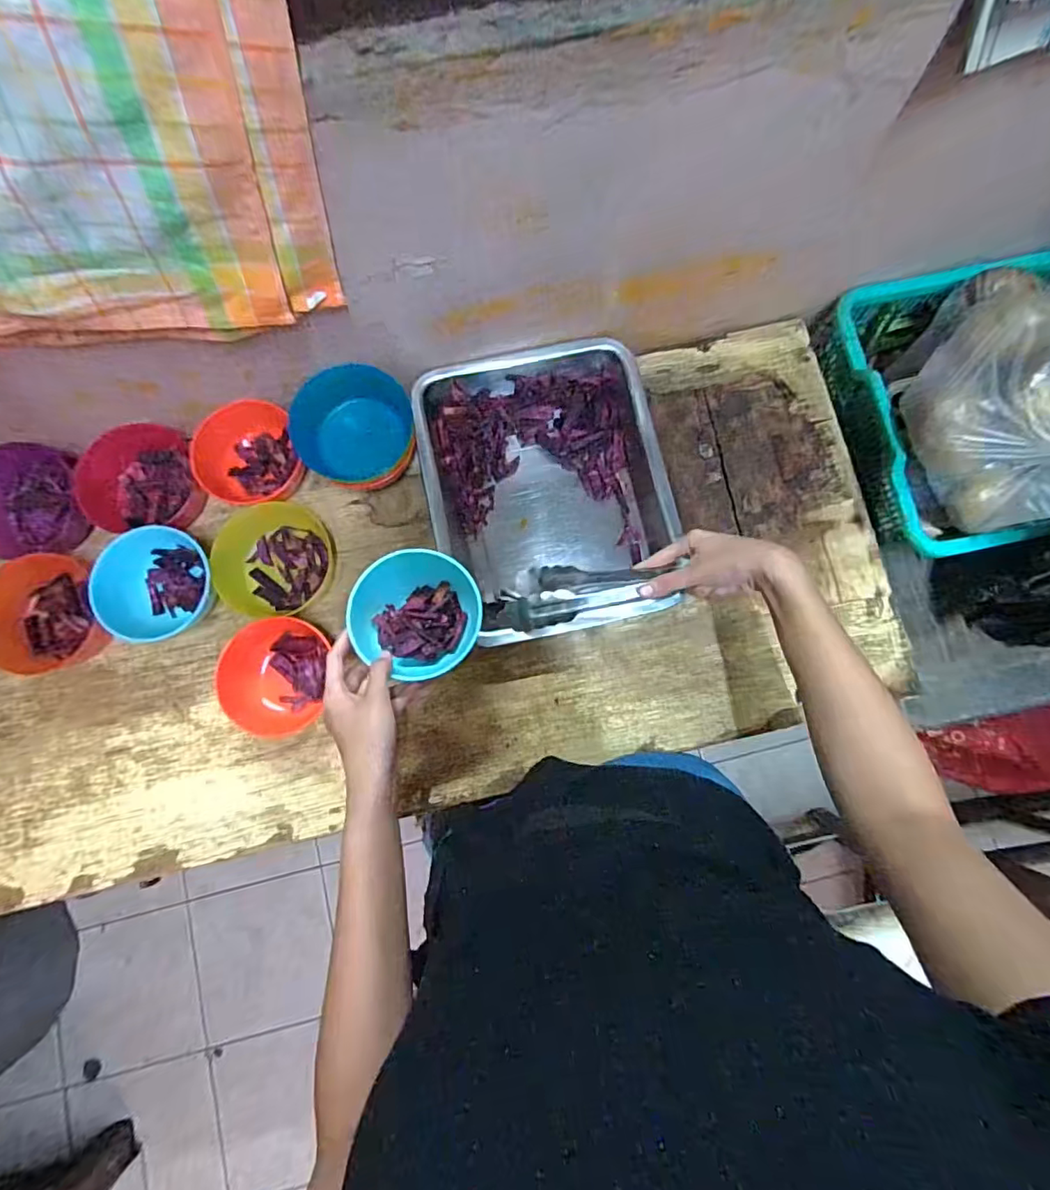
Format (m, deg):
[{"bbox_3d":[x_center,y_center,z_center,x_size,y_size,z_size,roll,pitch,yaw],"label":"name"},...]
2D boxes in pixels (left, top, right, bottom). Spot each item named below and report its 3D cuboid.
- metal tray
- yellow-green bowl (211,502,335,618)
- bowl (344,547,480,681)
[{"bbox_3d":[0.023,-0.111,0.583,0.238,0.037,0.293,-12,82,-4],"label":"metal tray"},{"bbox_3d":[-0.253,-0.038,0.567,0.104,0.043,0.115,-2,81,-3],"label":"yellow-green bowl"},{"bbox_3d":[-0.095,0.018,0.496,0.109,0.050,0.109,0,81,-2],"label":"bowl"}]

